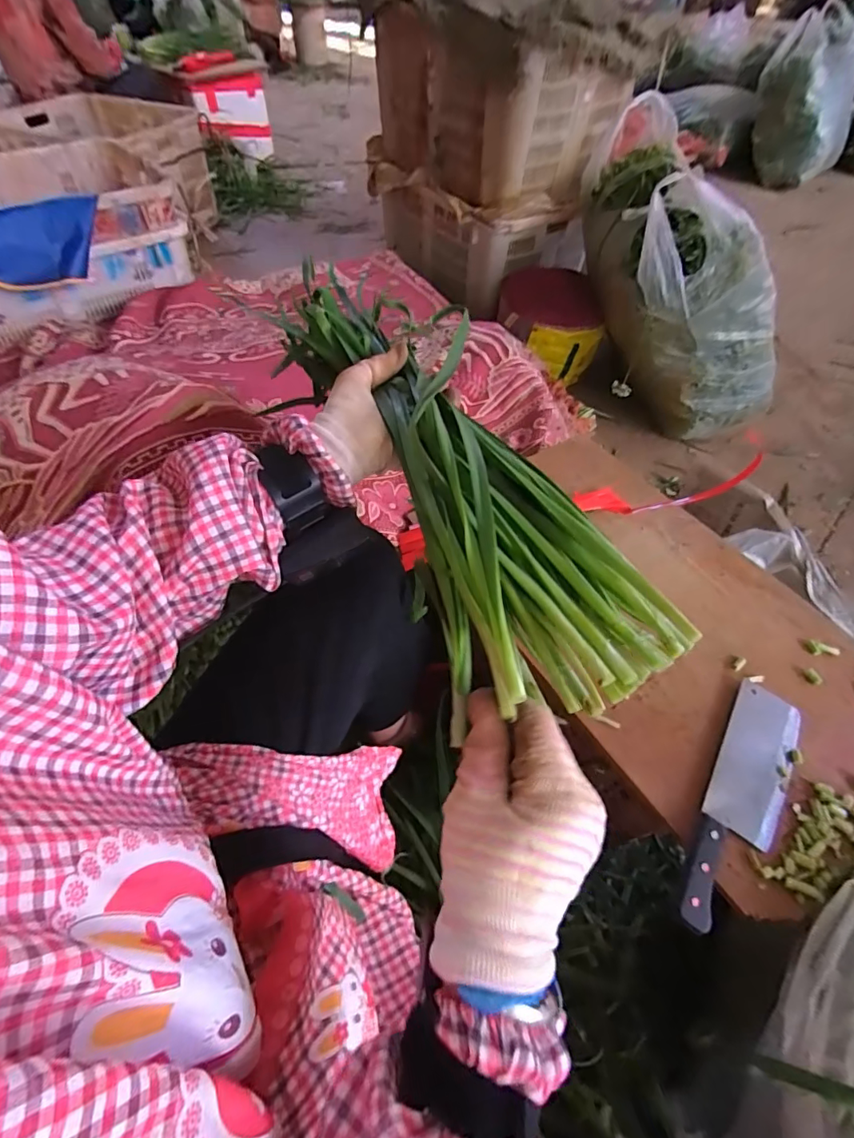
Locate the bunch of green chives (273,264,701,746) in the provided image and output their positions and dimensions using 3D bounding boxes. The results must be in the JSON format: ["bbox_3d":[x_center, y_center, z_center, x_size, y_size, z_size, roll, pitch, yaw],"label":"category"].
[{"bbox_3d":[-0.011,-0.086,0.377,0.128,0.070,0.437,-24,61,-17],"label":"bunch of green chives"}]

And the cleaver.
[{"bbox_3d":[0.322,0.231,0.490,0.067,0.016,0.269,30,59,19],"label":"cleaver"}]

